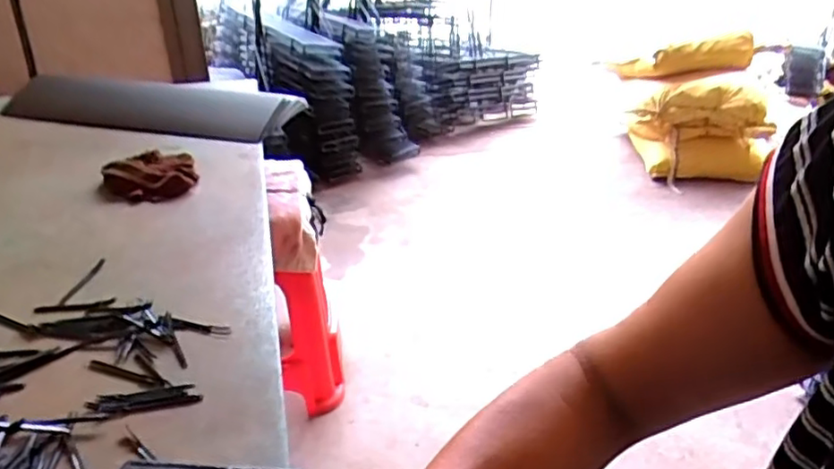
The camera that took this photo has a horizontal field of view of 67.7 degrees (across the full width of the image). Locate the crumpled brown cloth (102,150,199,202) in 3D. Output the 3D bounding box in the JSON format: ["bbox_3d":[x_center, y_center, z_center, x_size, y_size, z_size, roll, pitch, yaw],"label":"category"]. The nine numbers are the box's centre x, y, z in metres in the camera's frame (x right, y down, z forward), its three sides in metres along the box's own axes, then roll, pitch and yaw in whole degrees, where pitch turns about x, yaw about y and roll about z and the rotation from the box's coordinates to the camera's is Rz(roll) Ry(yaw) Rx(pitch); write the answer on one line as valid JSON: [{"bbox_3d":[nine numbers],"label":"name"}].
[{"bbox_3d":[-0.434,-0.098,1.008,0.142,0.040,0.125,-18,36,-25],"label":"crumpled brown cloth"}]

